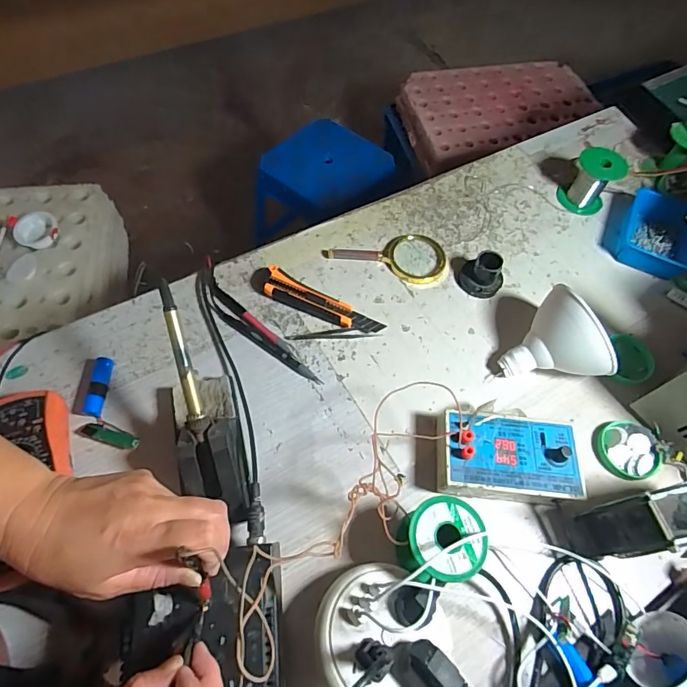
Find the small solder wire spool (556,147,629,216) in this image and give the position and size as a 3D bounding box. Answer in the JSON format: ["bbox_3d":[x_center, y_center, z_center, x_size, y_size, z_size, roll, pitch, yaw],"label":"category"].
[{"bbox_3d":[0.372,-0.245,0.670,0.067,0.076,0.057,37,65,16],"label":"small solder wire spool"}]

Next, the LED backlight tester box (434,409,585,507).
[{"bbox_3d":[0.168,0.119,0.464,0.145,0.053,0.082,4,60,-1],"label":"LED backlight tester box"}]

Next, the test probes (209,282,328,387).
[{"bbox_3d":[-0.101,-0.009,0.541,0.185,0.008,0.031,40,65,17],"label":"test probes"}]

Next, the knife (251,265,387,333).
[{"bbox_3d":[-0.037,-0.055,0.565,0.180,0.017,0.038,24,62,9],"label":"knife"}]

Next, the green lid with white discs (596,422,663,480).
[{"bbox_3d":[0.316,0.117,0.493,0.066,0.019,0.062,2,61,-3],"label":"green lid with white discs"}]

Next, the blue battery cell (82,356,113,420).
[{"bbox_3d":[-0.270,0.048,0.494,0.016,0.019,0.064,5,61,-2],"label":"blue battery cell"}]

